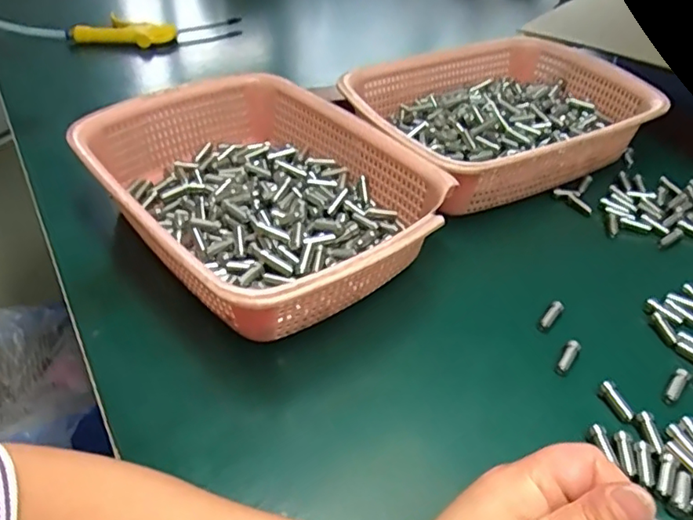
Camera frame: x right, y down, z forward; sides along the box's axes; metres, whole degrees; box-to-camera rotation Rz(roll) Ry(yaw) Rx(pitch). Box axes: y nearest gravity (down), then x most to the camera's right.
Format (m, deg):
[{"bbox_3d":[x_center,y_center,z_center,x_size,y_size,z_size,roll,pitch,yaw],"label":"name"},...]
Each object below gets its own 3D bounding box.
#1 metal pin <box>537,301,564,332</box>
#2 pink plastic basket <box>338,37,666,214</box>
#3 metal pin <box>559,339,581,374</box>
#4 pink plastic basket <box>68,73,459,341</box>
[{"bbox_3d":[0.153,0.042,0.421,0.009,0.009,0.027,30,49,29],"label":"metal pin"},{"bbox_3d":[0.152,-0.148,0.588,0.291,0.068,0.212,-21,46,-23],"label":"pink plastic basket"},{"bbox_3d":[0.157,0.068,0.395,0.009,0.007,0.030,25,46,25],"label":"metal pin"},{"bbox_3d":[-0.071,-0.055,0.470,0.215,0.075,0.284,-30,50,-31],"label":"pink plastic basket"}]

